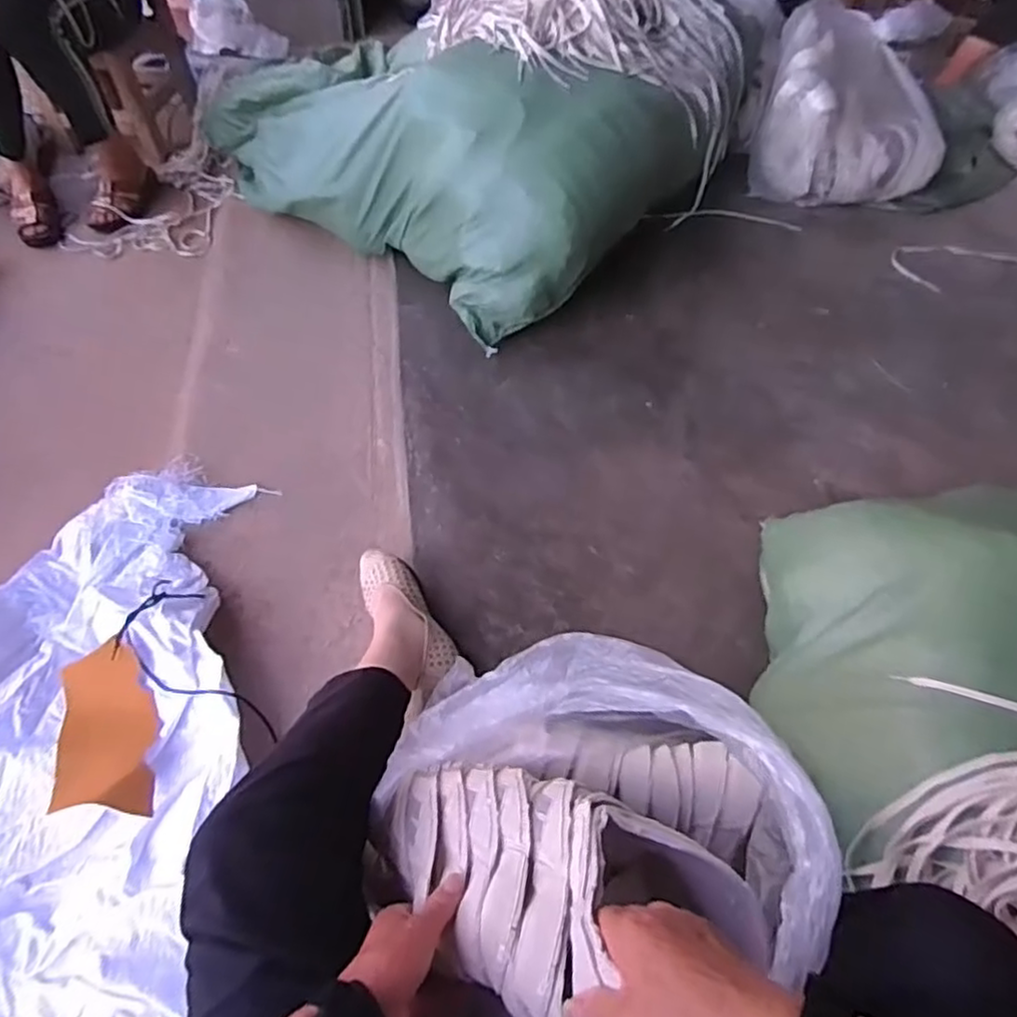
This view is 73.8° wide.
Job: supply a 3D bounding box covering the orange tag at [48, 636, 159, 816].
[{"bbox_3d":[-0.507,0.278,0.847,0.116,0.034,0.217,-10,57,-9],"label":"orange tag"}]

